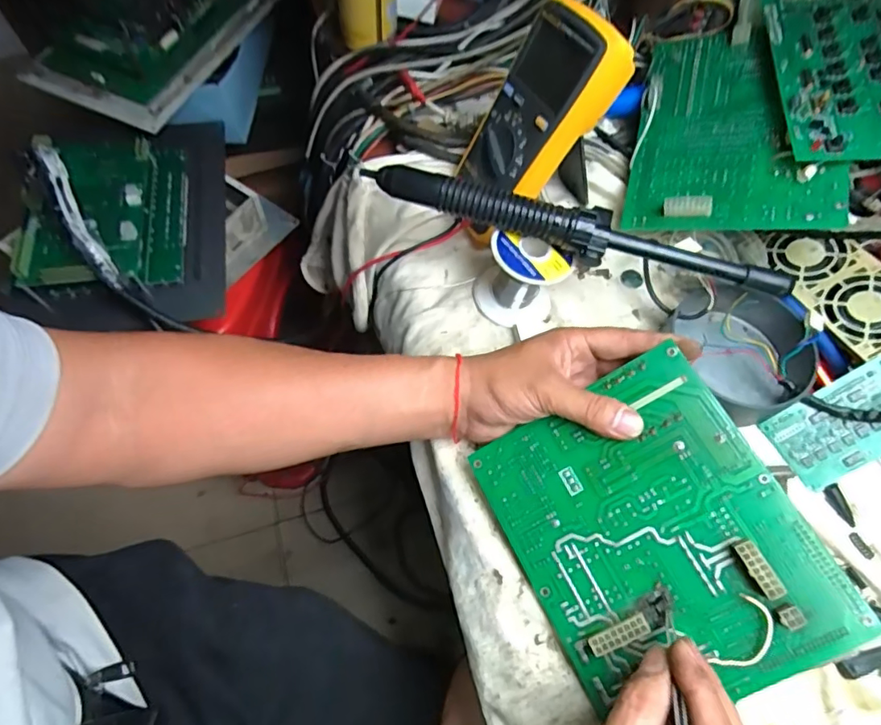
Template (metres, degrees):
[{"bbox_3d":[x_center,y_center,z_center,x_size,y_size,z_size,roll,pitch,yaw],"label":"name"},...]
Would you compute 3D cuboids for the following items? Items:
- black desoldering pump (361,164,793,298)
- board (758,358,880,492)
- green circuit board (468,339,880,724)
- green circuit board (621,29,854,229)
[{"bbox_3d":[0.100,-0.097,0.388,0.307,0.027,0.034,16,65,4],"label":"black desoldering pump"},{"bbox_3d":[0.300,0.047,0.392,0.096,0.010,0.060,-35,76,14],"label":"board"},{"bbox_3d":[0.125,0.105,0.321,0.156,0.012,0.185,-33,68,9],"label":"green circuit board"},{"bbox_3d":[0.253,-0.205,0.454,0.155,0.017,0.213,7,70,25],"label":"green circuit board"}]

